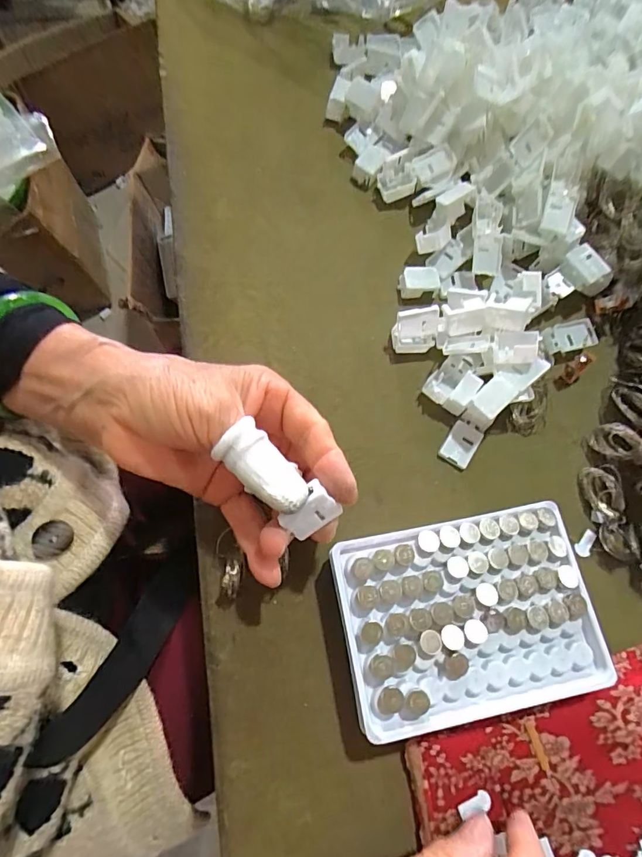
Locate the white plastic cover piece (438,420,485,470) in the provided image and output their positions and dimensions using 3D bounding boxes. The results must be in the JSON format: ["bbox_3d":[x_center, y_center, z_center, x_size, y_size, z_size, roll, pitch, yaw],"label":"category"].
[{"bbox_3d":[0.089,0.010,0.281,0.019,0.004,0.028,32,75,6],"label":"white plastic cover piece"}]

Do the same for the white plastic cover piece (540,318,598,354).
[{"bbox_3d":[0.169,-0.063,0.303,0.040,0.005,0.019,-15,76,-7],"label":"white plastic cover piece"}]

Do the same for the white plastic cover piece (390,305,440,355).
[{"bbox_3d":[0.061,-0.065,0.291,0.030,0.031,0.008,-5,38,-4],"label":"white plastic cover piece"}]

